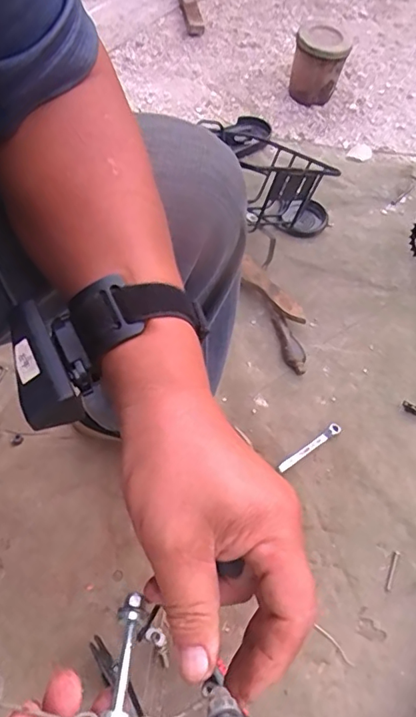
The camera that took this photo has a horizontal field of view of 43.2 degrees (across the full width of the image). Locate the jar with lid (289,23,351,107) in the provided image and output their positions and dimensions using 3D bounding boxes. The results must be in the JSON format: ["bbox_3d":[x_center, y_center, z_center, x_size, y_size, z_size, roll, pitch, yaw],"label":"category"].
[{"bbox_3d":[0.267,-0.711,1.278,0.120,0.164,0.124,16,59,7],"label":"jar with lid"}]

